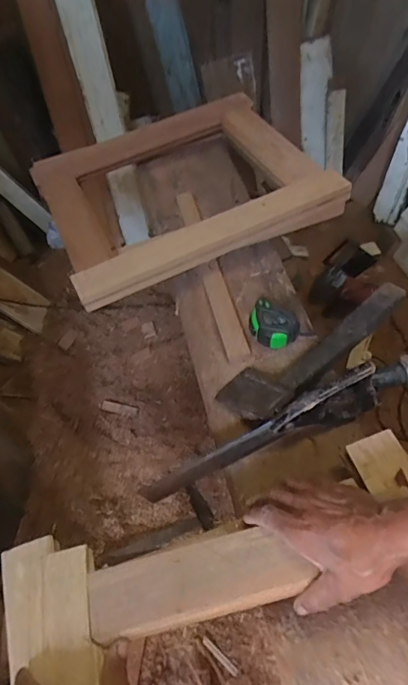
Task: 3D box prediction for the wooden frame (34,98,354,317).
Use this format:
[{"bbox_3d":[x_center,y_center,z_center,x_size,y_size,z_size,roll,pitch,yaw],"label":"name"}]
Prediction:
[{"bbox_3d":[-0.052,-0.313,0.889,0.485,0.075,0.405,-23,56,-11],"label":"wooden frame"}]

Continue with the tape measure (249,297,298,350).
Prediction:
[{"bbox_3d":[0.108,-0.030,0.741,0.066,0.043,0.072,-2,54,3],"label":"tape measure"}]

